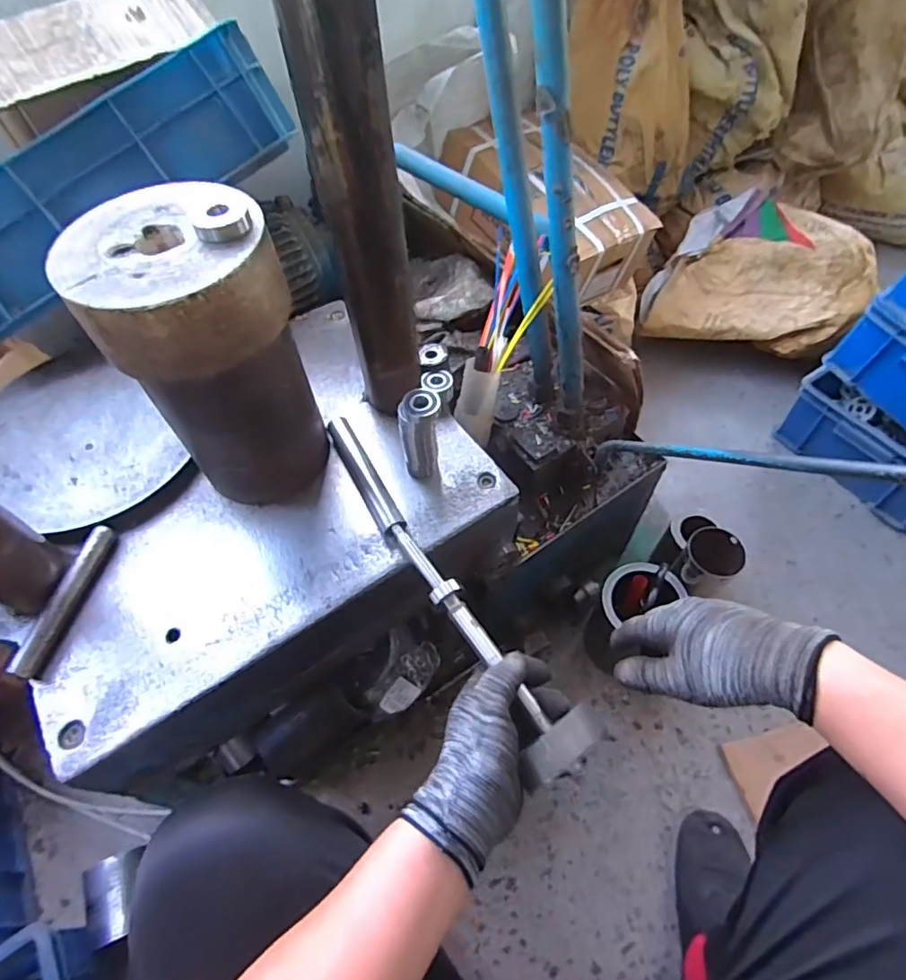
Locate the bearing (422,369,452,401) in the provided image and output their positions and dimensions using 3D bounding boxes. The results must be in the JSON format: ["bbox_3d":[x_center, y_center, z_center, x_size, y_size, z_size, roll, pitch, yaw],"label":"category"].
[{"bbox_3d":[-0.017,-0.117,0.624,0.032,0.021,0.036,26,62,19],"label":"bearing"}]

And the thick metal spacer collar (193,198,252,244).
[{"bbox_3d":[-0.162,-0.190,0.394,0.037,0.012,0.040,-13,57,-6],"label":"thick metal spacer collar"}]

